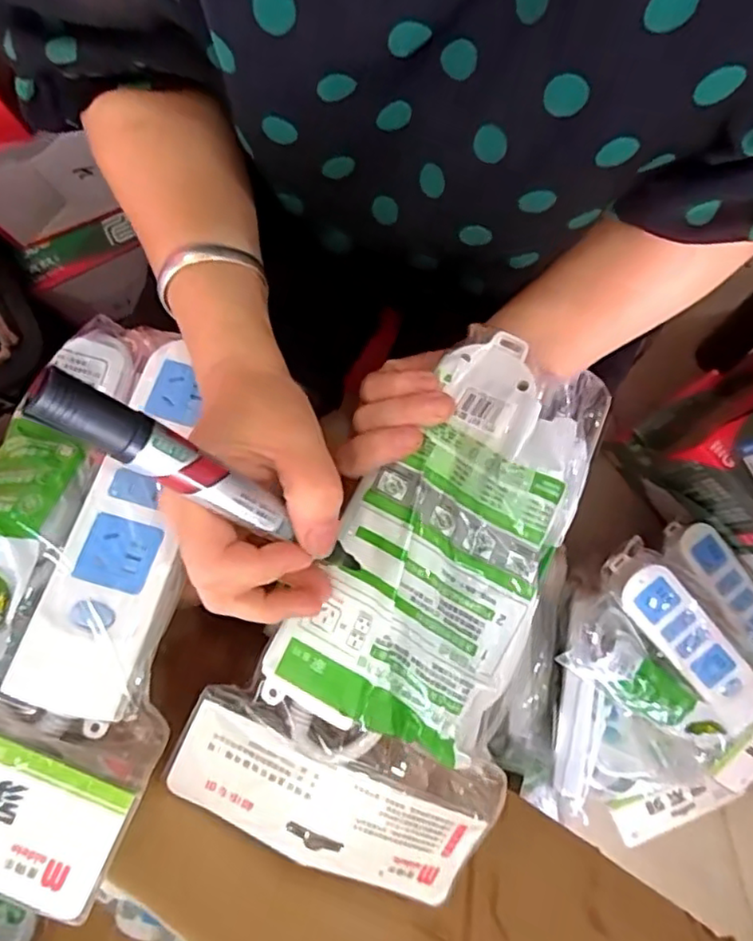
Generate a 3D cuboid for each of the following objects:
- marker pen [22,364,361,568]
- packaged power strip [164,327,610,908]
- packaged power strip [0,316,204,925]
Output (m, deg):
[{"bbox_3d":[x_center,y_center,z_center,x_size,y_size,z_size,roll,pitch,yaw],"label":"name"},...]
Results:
[{"bbox_3d":[-0.058,0.008,0.241,0.149,0.011,0.017,36,79,-39],"label":"marker pen"},{"bbox_3d":[0.023,0.068,0.303,0.144,0.038,0.266,27,92,5],"label":"packaged power strip"},{"bbox_3d":[-0.147,0.049,0.304,0.148,0.048,0.251,22,81,4],"label":"packaged power strip"}]

